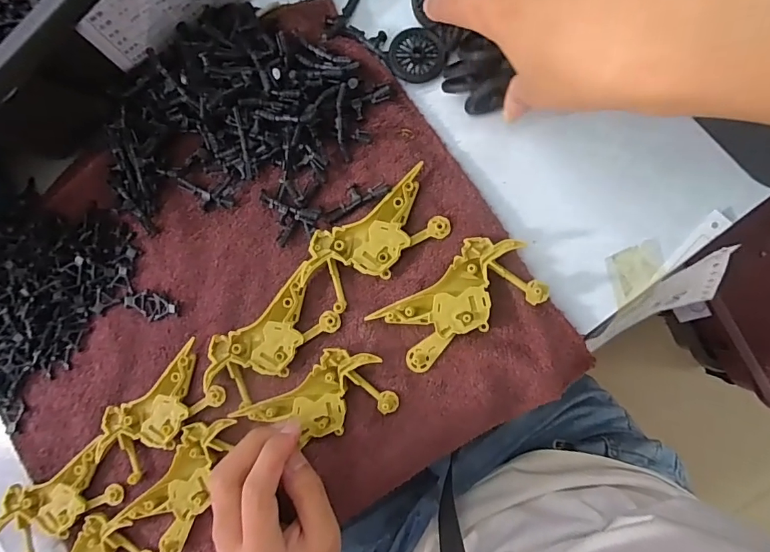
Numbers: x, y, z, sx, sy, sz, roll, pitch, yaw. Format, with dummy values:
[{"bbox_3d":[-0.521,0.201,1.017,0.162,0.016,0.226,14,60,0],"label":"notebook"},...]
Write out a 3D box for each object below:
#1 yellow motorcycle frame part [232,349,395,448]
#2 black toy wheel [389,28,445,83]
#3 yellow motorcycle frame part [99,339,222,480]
[{"bbox_3d":[-0.046,0.083,0.303,0.099,0.010,0.050,-26,85,7],"label":"yellow motorcycle frame part"},{"bbox_3d":[0.021,-0.148,0.308,0.036,0.005,0.035,-1,87,10],"label":"black toy wheel"},{"bbox_3d":[-0.162,0.098,0.326,0.100,0.007,0.049,-41,81,5],"label":"yellow motorcycle frame part"}]

